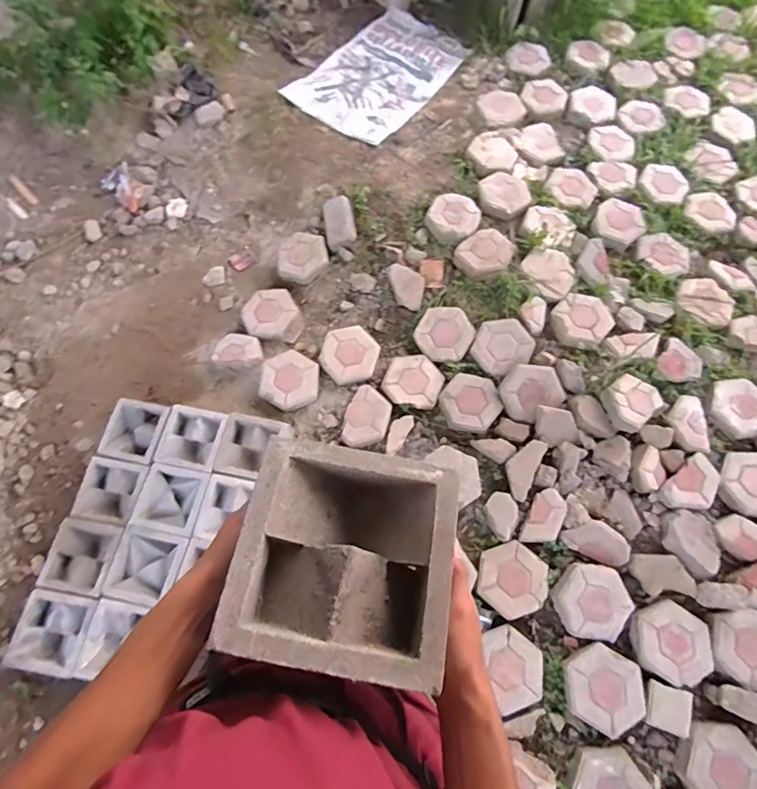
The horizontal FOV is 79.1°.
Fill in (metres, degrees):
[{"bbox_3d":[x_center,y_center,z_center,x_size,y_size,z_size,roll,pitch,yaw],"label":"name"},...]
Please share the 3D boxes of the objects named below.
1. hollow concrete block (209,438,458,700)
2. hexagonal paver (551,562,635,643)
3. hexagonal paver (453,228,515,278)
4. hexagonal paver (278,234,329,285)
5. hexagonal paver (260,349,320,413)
[{"bbox_3d":[-0.028,0.153,0.445,0.195,0.074,0.194,9,71,6],"label":"hollow concrete block"},{"bbox_3d":[0.628,0.603,1.330,0.210,0.058,0.216,-27,71,-7],"label":"hexagonal paver"},{"bbox_3d":[0.405,-0.525,1.727,0.215,0.040,0.179,-38,73,-13],"label":"hexagonal paver"},{"bbox_3d":[-0.304,-0.545,1.819,0.204,0.038,0.226,-10,70,-1],"label":"hexagonal paver"},{"bbox_3d":[-0.316,-0.051,1.617,0.219,0.066,0.208,31,75,13],"label":"hexagonal paver"}]

